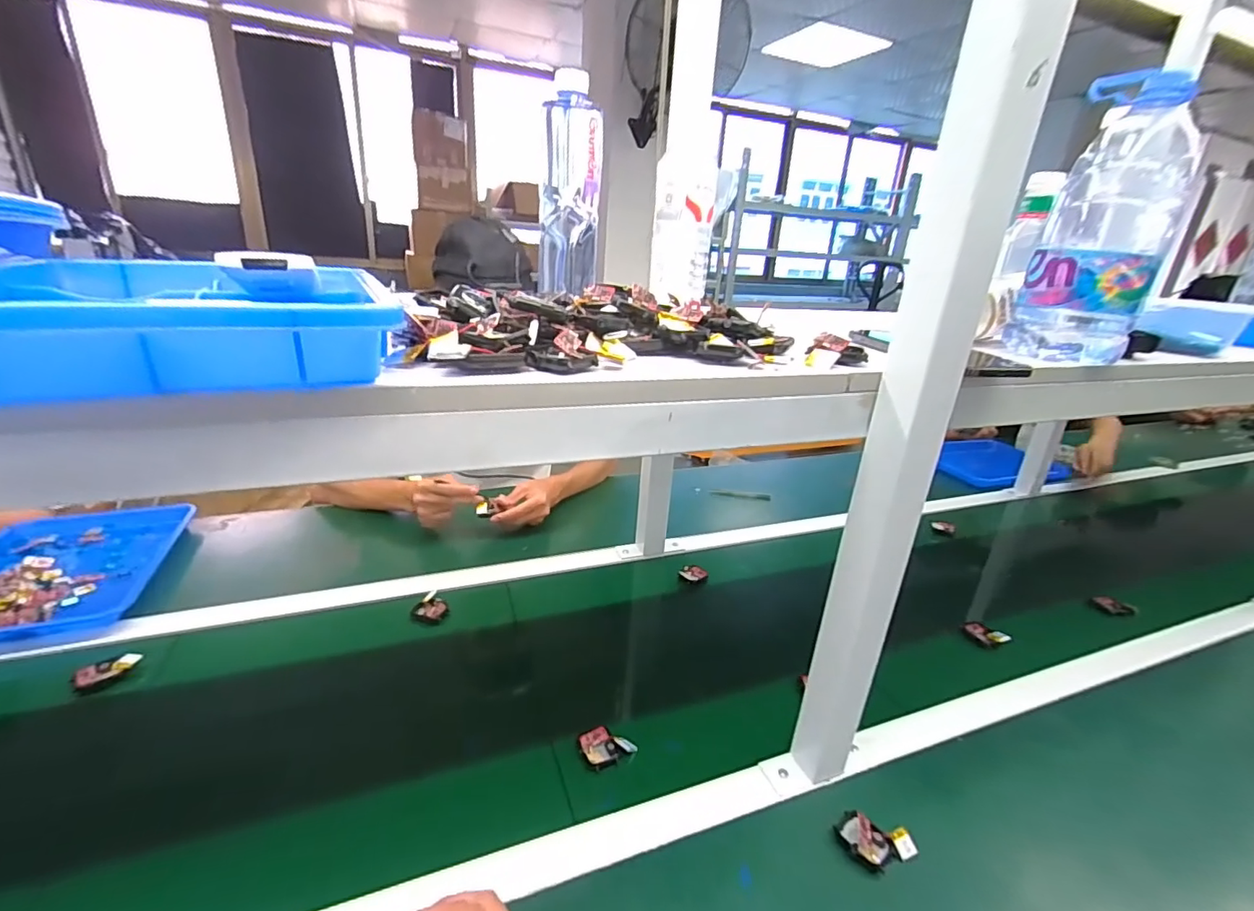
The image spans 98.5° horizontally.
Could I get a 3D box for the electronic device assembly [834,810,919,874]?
[{"bbox_3d":[0.228,0.354,0.494,0.066,0.013,0.042,12,24,20],"label":"electronic device assembly"}]

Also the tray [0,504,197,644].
[{"bbox_3d":[-0.819,0.160,0.782,0.243,0.032,0.326,-6,24,-21],"label":"tray"}]

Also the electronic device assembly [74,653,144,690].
[{"bbox_3d":[-0.604,0.247,0.629,0.028,0.016,0.058,18,26,32],"label":"electronic device assembly"}]

